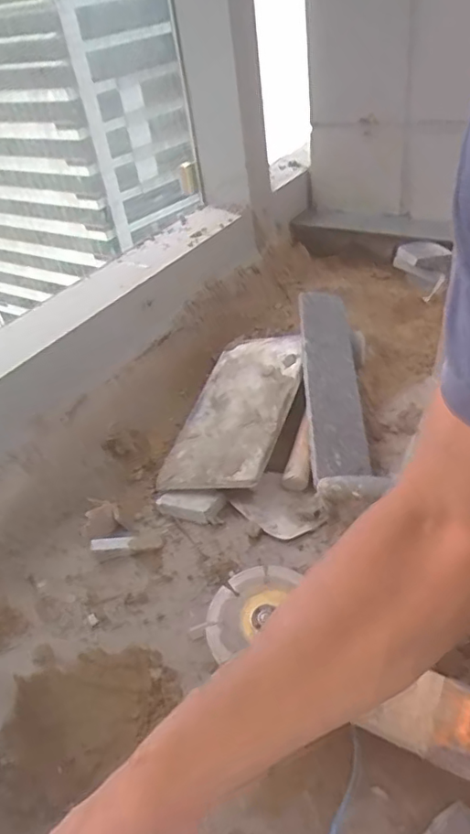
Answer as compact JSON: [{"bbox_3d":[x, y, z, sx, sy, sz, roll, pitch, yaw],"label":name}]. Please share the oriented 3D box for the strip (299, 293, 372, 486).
[{"bbox_3d":[0.141,-0.066,0.854,0.080,0.013,0.390,10,46,-8],"label":"strip"}]

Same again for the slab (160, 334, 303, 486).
[{"bbox_3d":[0.008,-0.022,0.846,0.157,0.015,0.325,-4,37,26],"label":"slab"}]

